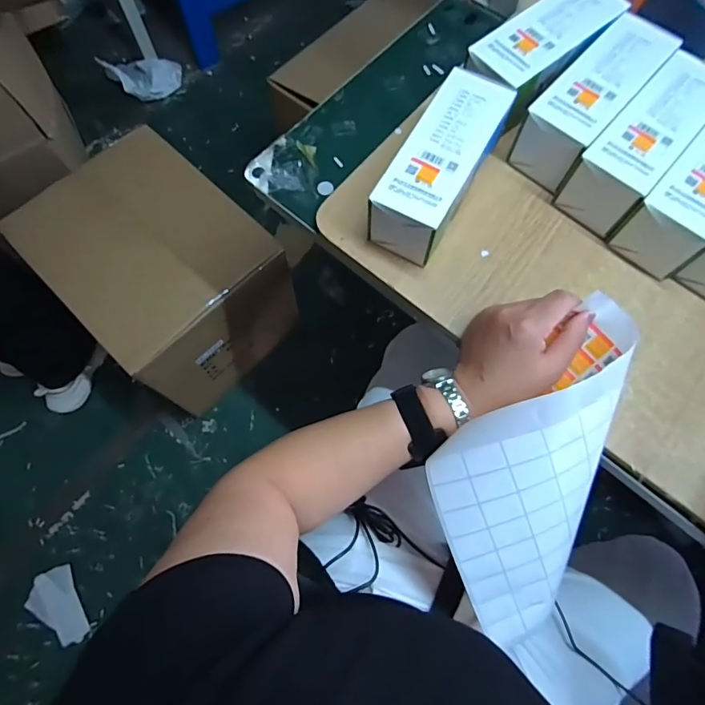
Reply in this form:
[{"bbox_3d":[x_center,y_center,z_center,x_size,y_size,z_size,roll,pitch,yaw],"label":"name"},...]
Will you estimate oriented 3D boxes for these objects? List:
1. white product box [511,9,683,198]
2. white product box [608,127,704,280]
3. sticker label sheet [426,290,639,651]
[{"bbox_3d":[0.252,-0.263,0.483,0.070,0.071,0.184,41,75,13],"label":"white product box"},{"bbox_3d":[0.343,-0.164,0.448,0.067,0.070,0.174,40,75,13],"label":"white product box"},{"bbox_3d":[0.140,0.087,0.384,0.126,0.108,0.279,17,71,6],"label":"sticker label sheet"}]

